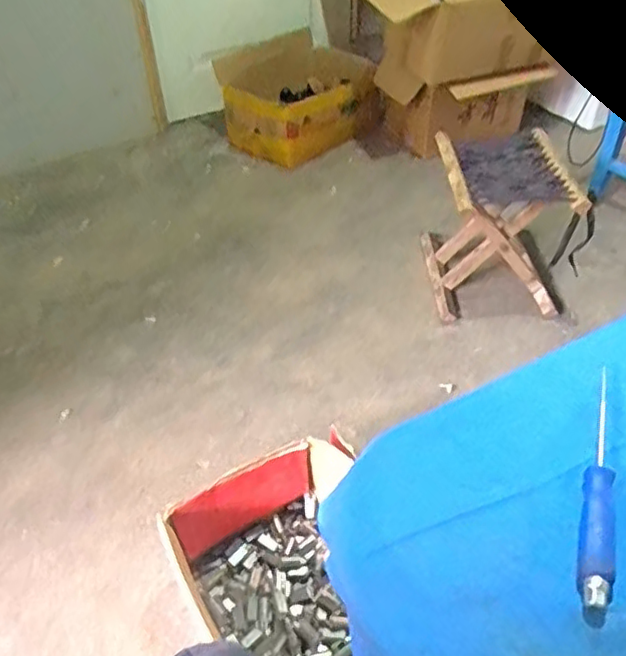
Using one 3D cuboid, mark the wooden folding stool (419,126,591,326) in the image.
[{"bbox_3d":[0.427,-0.242,1.493,0.284,0.308,0.308,-3,44,-1],"label":"wooden folding stool"}]

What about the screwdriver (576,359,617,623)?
[{"bbox_3d":[0.182,0.098,0.402,0.020,0.014,0.181,11,45,16],"label":"screwdriver"}]

